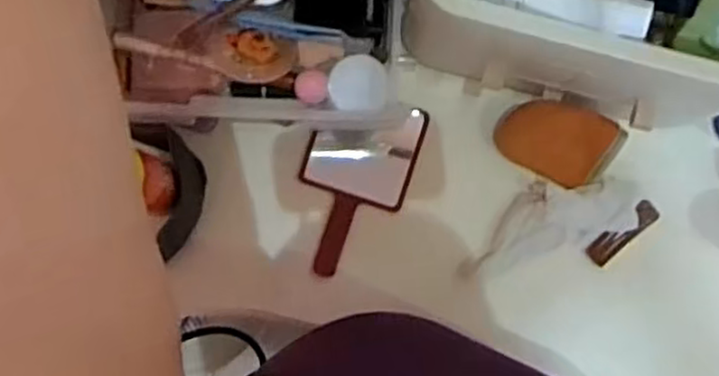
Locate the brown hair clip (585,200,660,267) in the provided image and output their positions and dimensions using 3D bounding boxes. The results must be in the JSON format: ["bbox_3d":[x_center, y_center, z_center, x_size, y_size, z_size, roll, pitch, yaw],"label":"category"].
[{"bbox_3d":[0.220,0.038,0.602,0.067,0.020,0.022,-40,86,-4],"label":"brown hair clip"}]

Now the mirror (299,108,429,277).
[{"bbox_3d":[-0.006,-0.002,0.603,0.087,0.013,0.149,19,84,1],"label":"mirror"}]

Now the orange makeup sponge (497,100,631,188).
[{"bbox_3d":[0.160,-0.039,0.584,0.091,0.011,0.065,26,118,7],"label":"orange makeup sponge"}]

